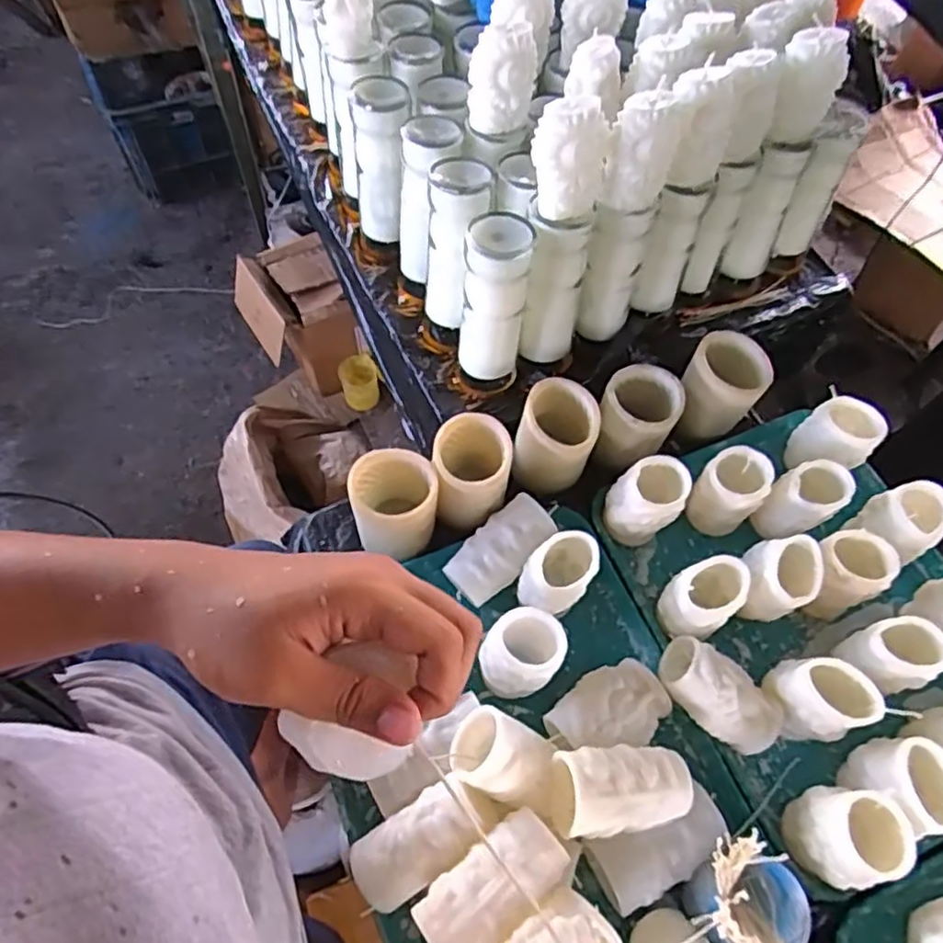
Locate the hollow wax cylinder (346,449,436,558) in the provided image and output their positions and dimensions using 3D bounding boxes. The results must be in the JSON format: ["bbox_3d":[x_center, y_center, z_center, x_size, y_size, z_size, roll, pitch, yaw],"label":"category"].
[{"bbox_3d":[-0.081,0.038,0.711,0.089,0.089,0.088,2,61,-3],"label":"hollow wax cylinder"}]

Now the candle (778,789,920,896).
[{"bbox_3d":[0.325,0.318,0.590,0.062,0.096,0.079,-1,61,-5],"label":"candle"}]

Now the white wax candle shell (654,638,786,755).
[{"bbox_3d":[0.241,0.213,0.650,0.120,0.056,0.072,37,65,16],"label":"white wax candle shell"}]

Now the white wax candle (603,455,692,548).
[{"bbox_3d":[0.189,0.033,0.738,0.069,0.091,0.075,2,61,-3],"label":"white wax candle"}]

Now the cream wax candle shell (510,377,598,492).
[{"bbox_3d":[0.091,-0.032,0.759,0.081,0.094,0.103,8,61,0],"label":"cream wax candle shell"}]

